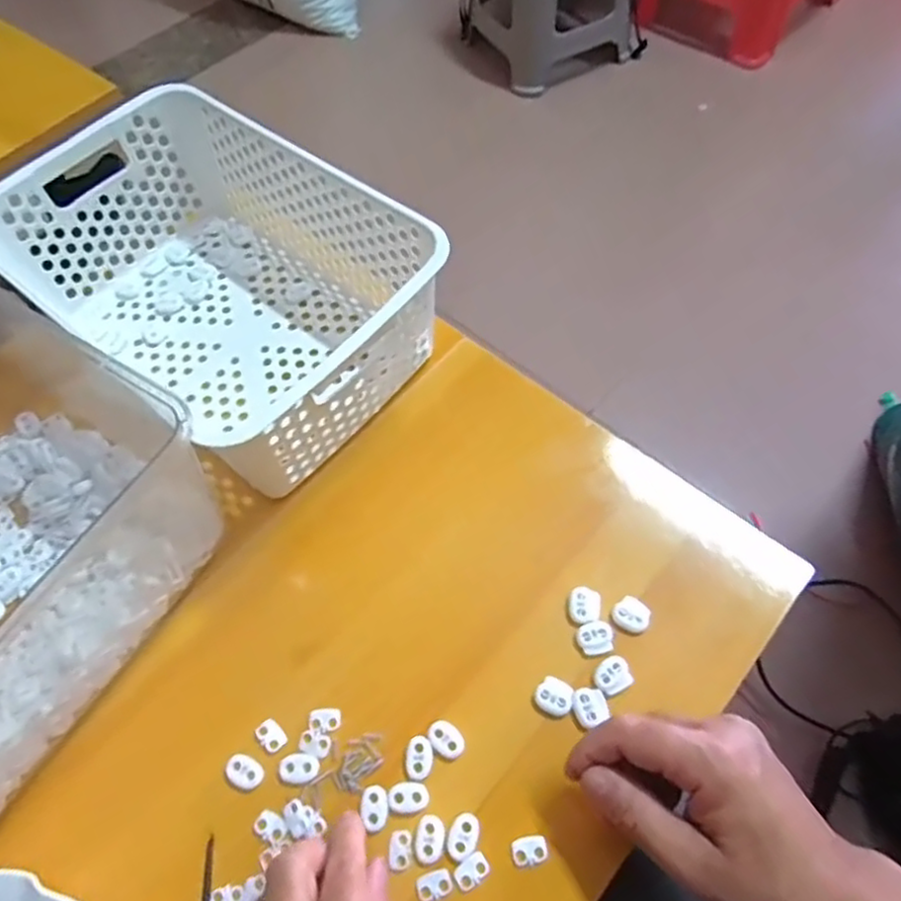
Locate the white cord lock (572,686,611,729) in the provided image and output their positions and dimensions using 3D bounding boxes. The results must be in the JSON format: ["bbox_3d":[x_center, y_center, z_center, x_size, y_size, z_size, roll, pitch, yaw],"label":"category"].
[{"bbox_3d":[0.082,0.151,0.389,0.019,0.004,0.021,-15,61,-5],"label":"white cord lock"}]

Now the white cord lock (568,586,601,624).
[{"bbox_3d":[0.085,0.098,0.418,0.019,0.005,0.022,4,61,6],"label":"white cord lock"}]

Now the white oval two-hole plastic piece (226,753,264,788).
[{"bbox_3d":[-0.120,0.186,0.383,0.023,0.004,0.016,23,65,15],"label":"white oval two-hole plastic piece"}]

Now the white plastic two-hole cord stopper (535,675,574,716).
[{"bbox_3d":[0.062,0.146,0.392,0.022,0.004,0.020,25,65,17],"label":"white plastic two-hole cord stopper"}]

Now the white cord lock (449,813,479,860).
[{"bbox_3d":[0.007,0.211,0.361,0.014,0.004,0.022,11,62,10],"label":"white cord lock"}]

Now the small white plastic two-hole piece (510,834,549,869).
[{"bbox_3d":[0.043,0.218,0.359,0.020,0.004,0.014,-13,61,-4],"label":"small white plastic two-hole piece"}]

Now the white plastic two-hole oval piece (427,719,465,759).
[{"bbox_3d":[-0.002,0.169,0.387,0.016,0.004,0.023,-40,66,-17],"label":"white plastic two-hole oval piece"}]

